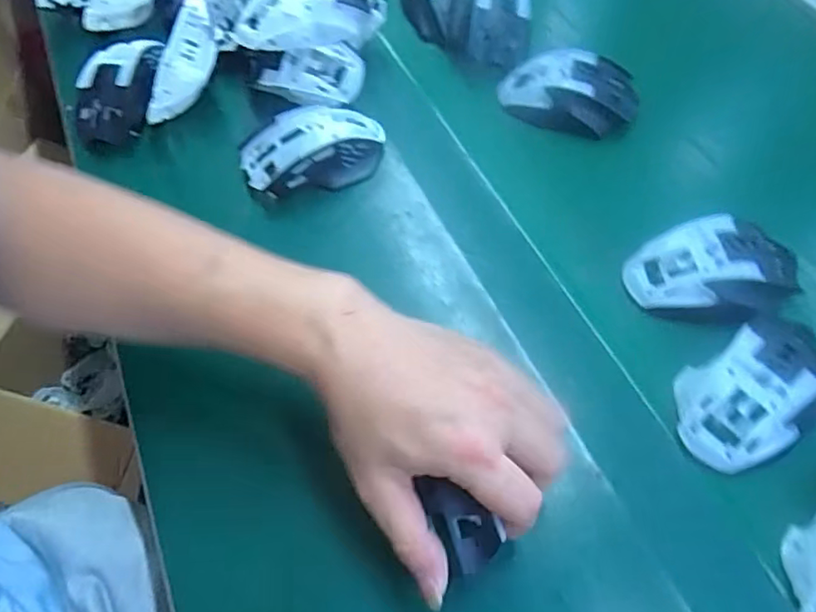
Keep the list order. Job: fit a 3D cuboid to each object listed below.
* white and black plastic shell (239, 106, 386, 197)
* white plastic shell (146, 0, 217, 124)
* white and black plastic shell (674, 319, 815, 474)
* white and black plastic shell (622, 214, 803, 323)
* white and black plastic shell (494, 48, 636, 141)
[{"bbox_3d":[-0.076,-0.129,0.461,0.116,0.033,0.070,-11,59,-5],"label":"white and black plastic shell"},{"bbox_3d":[-0.185,-0.204,0.481,0.035,0.042,0.105,18,85,12],"label":"white plastic shell"},{"bbox_3d":[0.215,0.051,0.351,0.106,0.032,0.066,-24,61,-14],"label":"white and black plastic shell"},{"bbox_3d":[0.212,-0.025,0.398,0.110,0.033,0.069,-9,58,-5],"label":"white and black plastic shell"},{"bbox_3d":[0.140,-0.187,0.505,0.113,0.040,0.063,12,59,8],"label":"white and black plastic shell"}]

